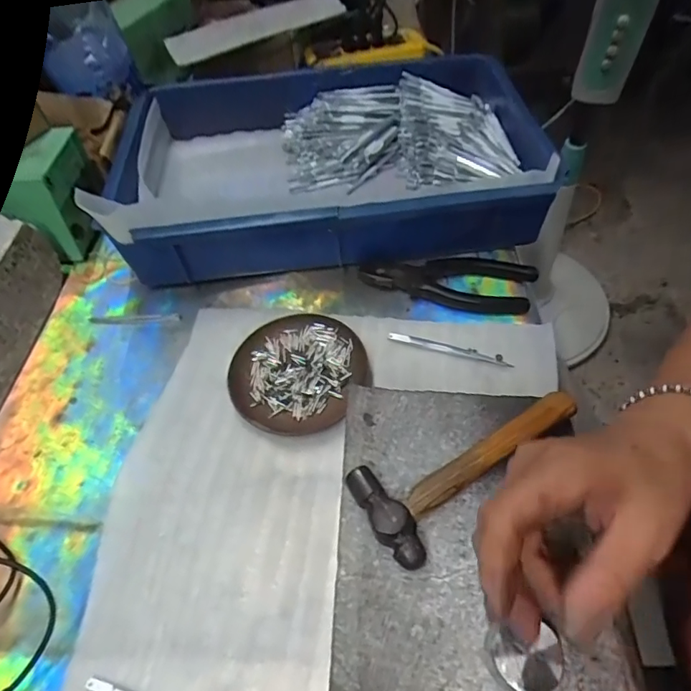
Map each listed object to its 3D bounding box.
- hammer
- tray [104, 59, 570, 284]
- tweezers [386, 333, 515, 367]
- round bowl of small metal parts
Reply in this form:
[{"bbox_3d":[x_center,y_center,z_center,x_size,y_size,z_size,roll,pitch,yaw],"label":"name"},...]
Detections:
[{"bbox_3d":[0.076,0.068,0.319,0.151,0.021,0.062,-34,59,-18],"label":"hammer"},{"bbox_3d":[-0.023,-0.218,0.553,0.433,0.081,0.313,-5,55,1],"label":"tray"},{"bbox_3d":[0.090,0.003,0.438,0.107,0.005,0.008,14,57,14],"label":"tweezers"},{"bbox_3d":[-0.042,0.021,0.431,0.114,0.013,0.114,-2,55,3],"label":"round bowl of small metal parts"}]

